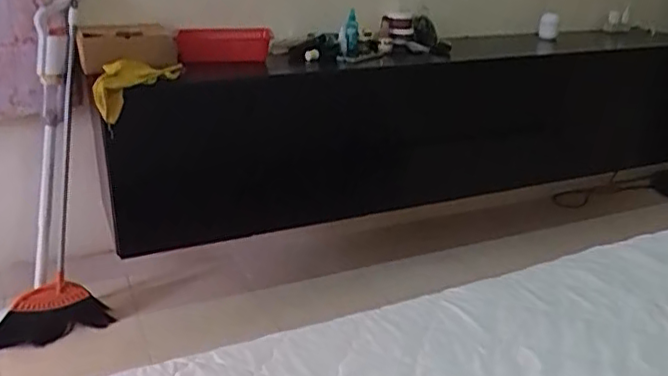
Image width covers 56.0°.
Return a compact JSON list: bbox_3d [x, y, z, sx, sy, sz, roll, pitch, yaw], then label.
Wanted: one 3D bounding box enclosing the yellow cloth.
[{"bbox_3d":[-0.494,-0.249,1.575,0.211,0.130,0.075,-15,27,-34],"label":"yellow cloth"}]

